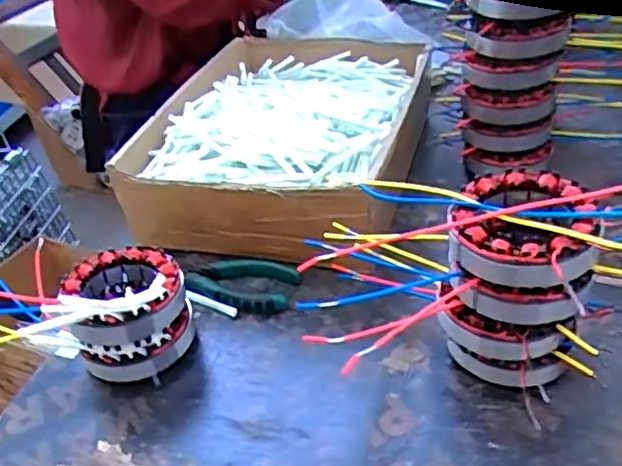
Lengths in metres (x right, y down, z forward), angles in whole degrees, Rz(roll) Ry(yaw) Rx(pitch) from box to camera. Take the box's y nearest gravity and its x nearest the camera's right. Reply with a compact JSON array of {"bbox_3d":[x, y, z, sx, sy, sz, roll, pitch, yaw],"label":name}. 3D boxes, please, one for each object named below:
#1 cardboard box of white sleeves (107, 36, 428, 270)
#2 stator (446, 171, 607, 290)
[{"bbox_3d":[-0.016,-0.093,0.651,0.256,0.110,0.344,1,38,15],"label":"cardboard box of white sleeves"},{"bbox_3d":[0.130,-0.002,0.378,0.085,0.032,0.081,-6,37,5],"label":"stator"}]

